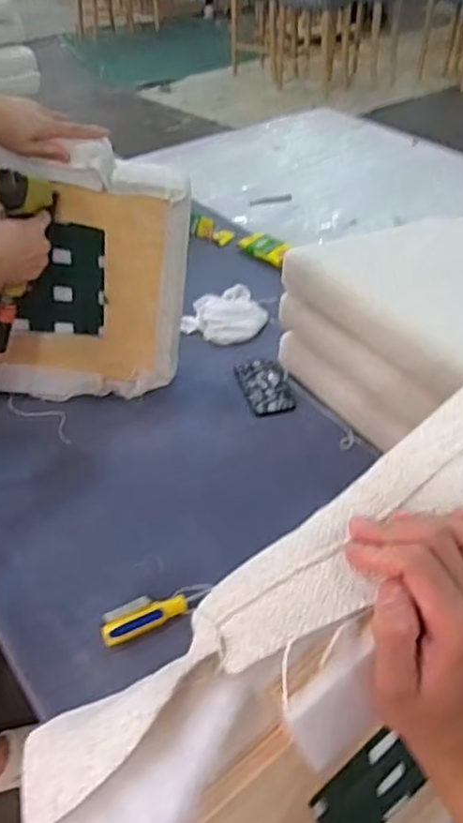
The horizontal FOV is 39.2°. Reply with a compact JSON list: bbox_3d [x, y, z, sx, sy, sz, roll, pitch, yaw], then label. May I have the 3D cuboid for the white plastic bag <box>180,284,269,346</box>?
[{"bbox_3d":[-0.008,-0.219,1.429,0.185,0.040,0.180,19,46,21],"label":"white plastic bag"}]

